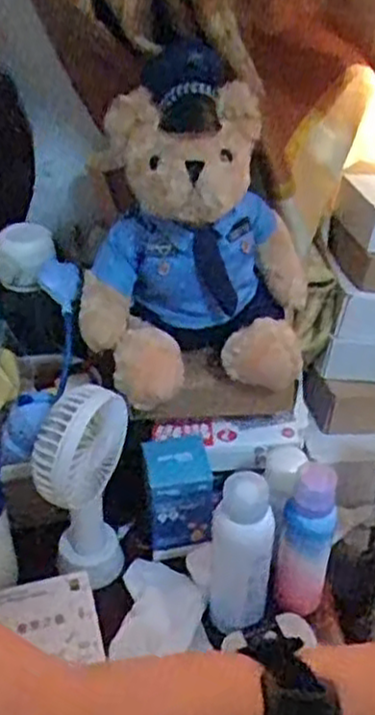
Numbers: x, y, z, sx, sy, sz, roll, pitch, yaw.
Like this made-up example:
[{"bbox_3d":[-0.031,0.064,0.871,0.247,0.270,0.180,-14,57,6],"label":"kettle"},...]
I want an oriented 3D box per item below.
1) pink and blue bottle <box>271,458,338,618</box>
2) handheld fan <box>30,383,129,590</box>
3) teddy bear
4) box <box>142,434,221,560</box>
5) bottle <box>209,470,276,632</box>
[{"bbox_3d":[0.098,0.152,0.645,0.049,0.144,0.045,10,40,11],"label":"pink and blue bottle"},{"bbox_3d":[-0.086,0.109,0.647,0.055,0.194,0.084,5,39,5],"label":"handheld fan"},{"bbox_3d":[0.008,-0.102,0.632,0.186,0.222,0.163,1,39,1],"label":"teddy bear"},{"bbox_3d":[-0.008,0.129,0.706,0.058,0.102,0.064,-6,39,-8],"label":"box"},{"bbox_3d":[0.043,0.164,0.619,0.042,0.161,0.041,18,42,20],"label":"bottle"}]

